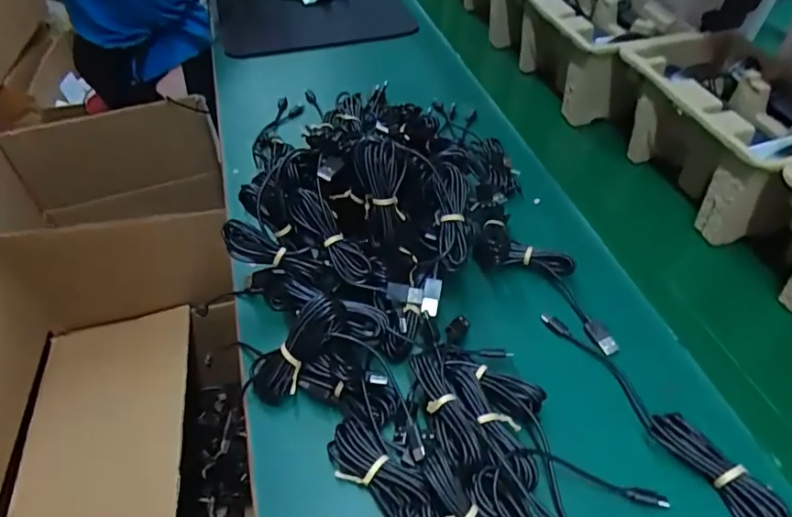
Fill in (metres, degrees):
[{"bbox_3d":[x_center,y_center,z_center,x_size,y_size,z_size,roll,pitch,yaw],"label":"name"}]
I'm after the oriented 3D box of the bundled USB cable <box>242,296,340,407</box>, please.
[{"bbox_3d":[-0.077,0.069,0.407,0.091,0.022,0.038,-51,53,2],"label":"bundled USB cable"}]

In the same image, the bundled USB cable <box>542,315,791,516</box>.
[{"bbox_3d":[0.197,0.124,0.377,0.027,0.025,0.246,-26,48,-23],"label":"bundled USB cable"}]

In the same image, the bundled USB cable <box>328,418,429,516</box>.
[{"bbox_3d":[-0.014,0.141,0.358,0.040,0.016,0.078,-35,52,-30],"label":"bundled USB cable"}]

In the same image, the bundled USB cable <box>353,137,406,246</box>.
[{"bbox_3d":[-0.012,-0.057,0.452,0.040,0.087,0.042,-6,15,-3],"label":"bundled USB cable"}]

